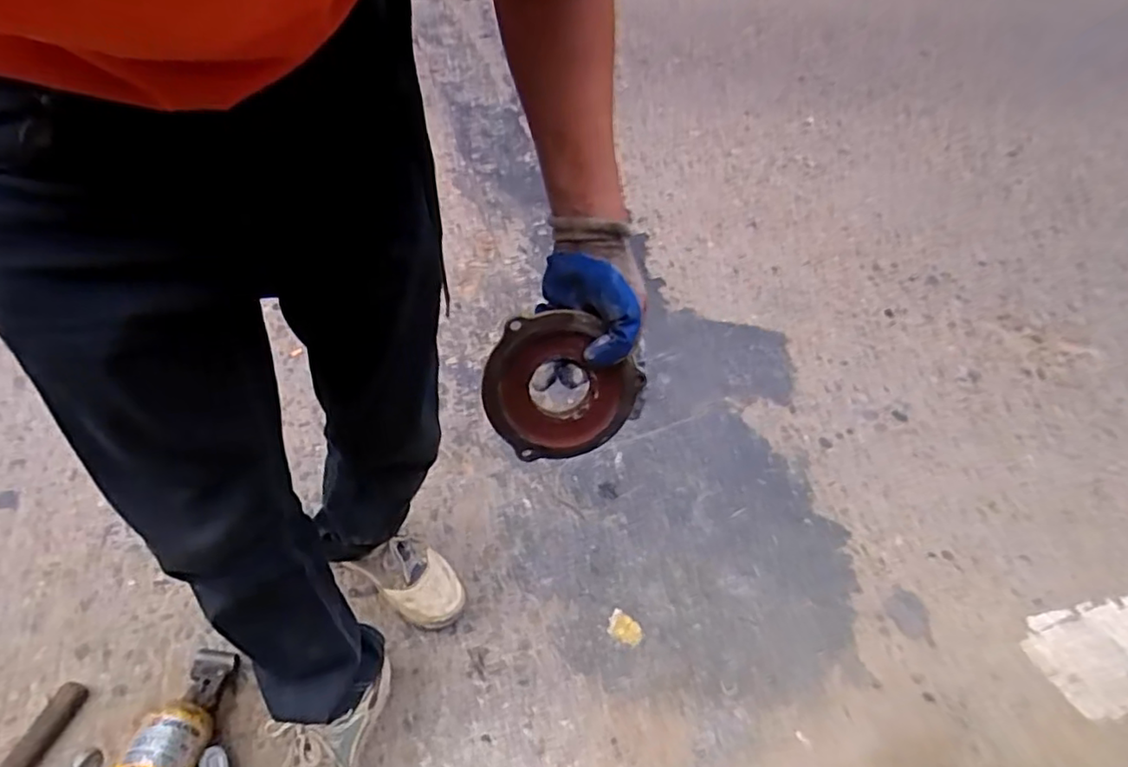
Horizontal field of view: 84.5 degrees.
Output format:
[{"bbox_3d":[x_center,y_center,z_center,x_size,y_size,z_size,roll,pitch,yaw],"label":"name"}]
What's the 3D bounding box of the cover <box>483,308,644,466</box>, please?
[{"bbox_3d":[-0.002,0.002,0.541,0.133,0.130,0.019,-15,22,0],"label":"cover"}]

